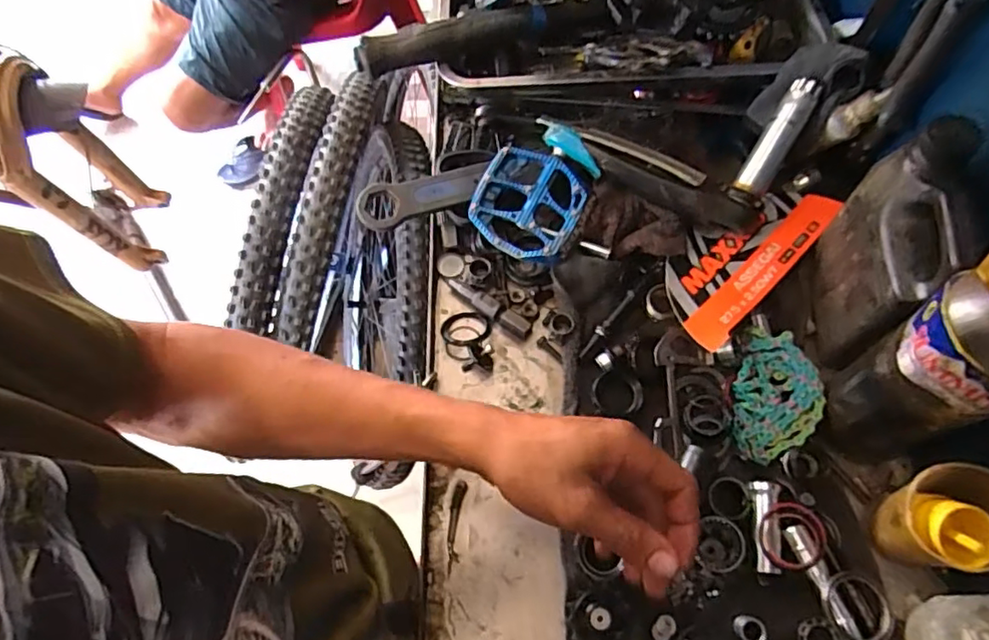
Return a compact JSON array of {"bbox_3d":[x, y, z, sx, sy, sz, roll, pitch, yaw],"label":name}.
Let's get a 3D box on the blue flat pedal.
[{"bbox_3d":[0.032,-0.113,0.574,0.100,0.019,0.098,32,95,6],"label":"blue flat pedal"}]

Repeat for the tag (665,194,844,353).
[{"bbox_3d":[0.234,-0.064,0.563,0.087,0.021,0.198,42,75,18],"label":"tag"}]

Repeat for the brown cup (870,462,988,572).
[{"bbox_3d":[0.323,0.146,0.430,0.073,0.088,0.066,2,67,4],"label":"brown cup"}]

